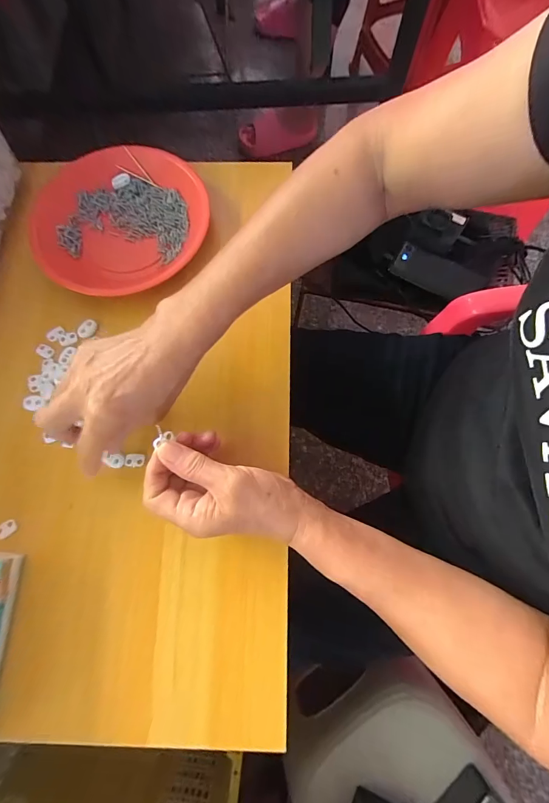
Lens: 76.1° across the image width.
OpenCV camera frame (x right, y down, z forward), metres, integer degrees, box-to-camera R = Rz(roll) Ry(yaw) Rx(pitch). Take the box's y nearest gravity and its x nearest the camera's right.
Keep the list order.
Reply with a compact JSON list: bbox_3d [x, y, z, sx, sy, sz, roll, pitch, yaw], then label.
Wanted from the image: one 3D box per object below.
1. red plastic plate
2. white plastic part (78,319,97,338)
[{"bbox_3d":[-0.181,-0.215,0.406,0.193,0.026,0.183,0,74,0],"label":"red plastic plate"},{"bbox_3d":[-0.202,-0.079,0.378,0.014,0.006,0.022,32,77,9],"label":"white plastic part"}]

